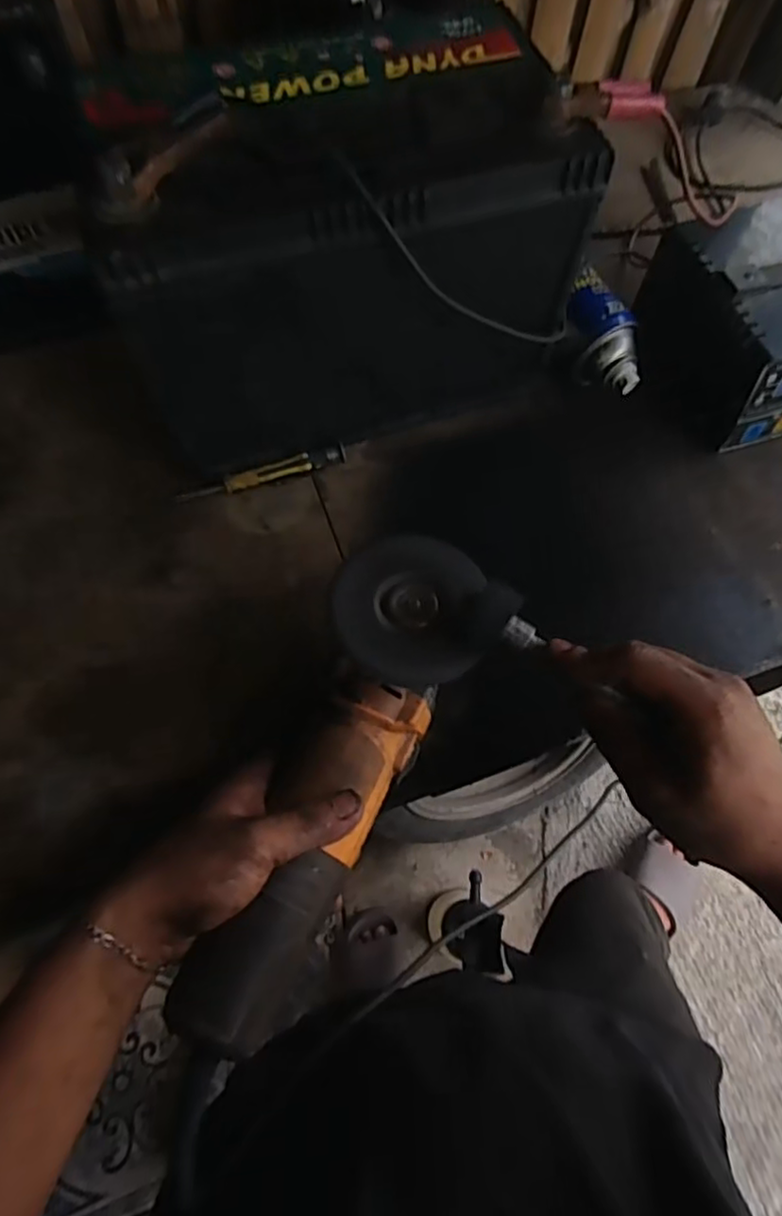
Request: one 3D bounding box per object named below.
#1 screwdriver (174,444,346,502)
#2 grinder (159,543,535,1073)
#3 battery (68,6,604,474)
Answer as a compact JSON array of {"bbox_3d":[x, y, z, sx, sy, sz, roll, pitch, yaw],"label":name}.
[{"bbox_3d":[-0.098,-0.104,0.509,0.130,0.014,0.013,-17,68,-9],"label":"screwdriver"},{"bbox_3d":[-0.022,0.092,0.364,0.096,0.086,0.281,24,75,7],"label":"grinder"},{"bbox_3d":[-0.036,-0.243,0.453,0.293,0.203,0.169,-17,69,-9],"label":"battery"}]

